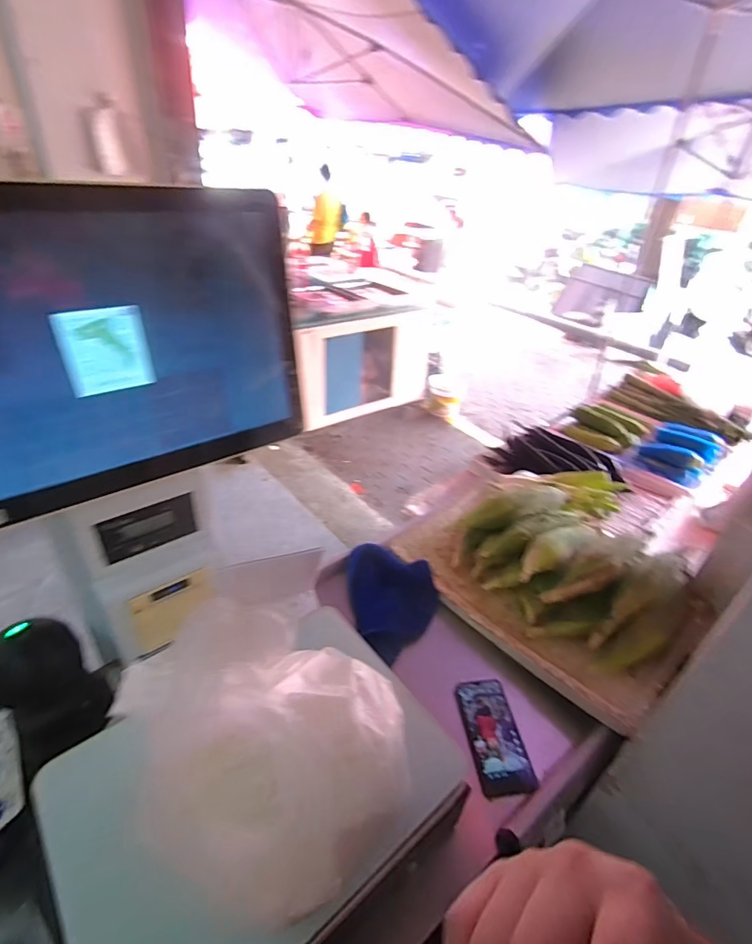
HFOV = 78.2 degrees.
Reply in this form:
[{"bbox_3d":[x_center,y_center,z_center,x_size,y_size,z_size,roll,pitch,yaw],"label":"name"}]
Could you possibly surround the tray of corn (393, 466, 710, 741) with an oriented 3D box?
[{"bbox_3d":[0.369,0.151,0.933,0.479,0.150,0.525,-22,43,-34],"label":"tray of corn"}]

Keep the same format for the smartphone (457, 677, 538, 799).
[{"bbox_3d":[0.175,0.389,0.696,0.077,0.014,0.168,-4,33,-5],"label":"smartphone"}]

